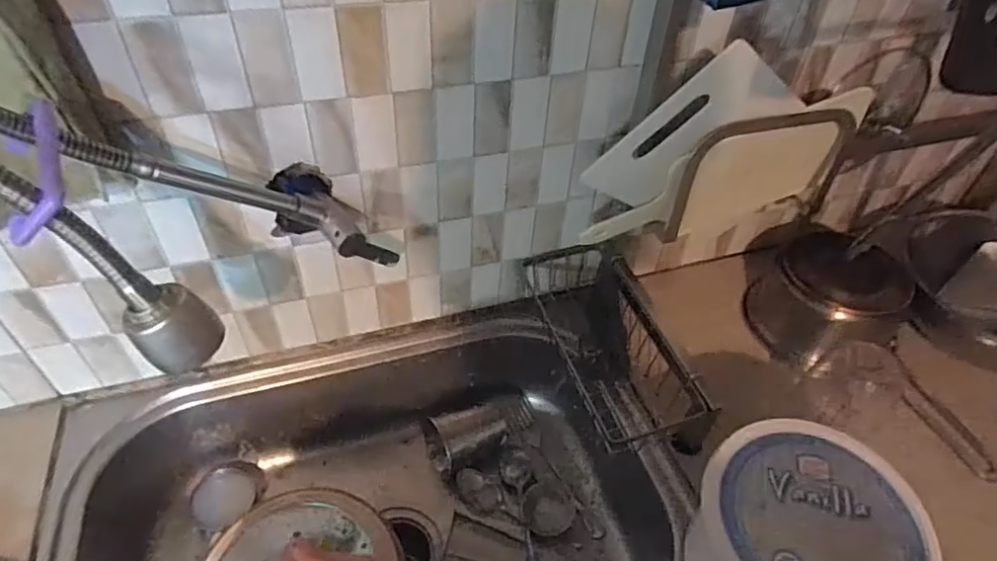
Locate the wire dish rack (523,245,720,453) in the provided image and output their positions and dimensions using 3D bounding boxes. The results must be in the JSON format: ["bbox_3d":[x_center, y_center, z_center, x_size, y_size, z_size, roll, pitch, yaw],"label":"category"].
[{"bbox_3d":[0.131,0.070,0.661,0.099,0.095,0.245,-14,49,-17],"label":"wire dish rack"}]

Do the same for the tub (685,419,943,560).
[{"bbox_3d":[0.248,0.218,0.487,0.142,0.132,0.144,2,46,-2],"label":"tub"}]

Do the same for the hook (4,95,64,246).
[{"bbox_3d":[-0.263,-0.063,0.329,0.038,0.014,0.094,-37,60,12],"label":"hook"}]

